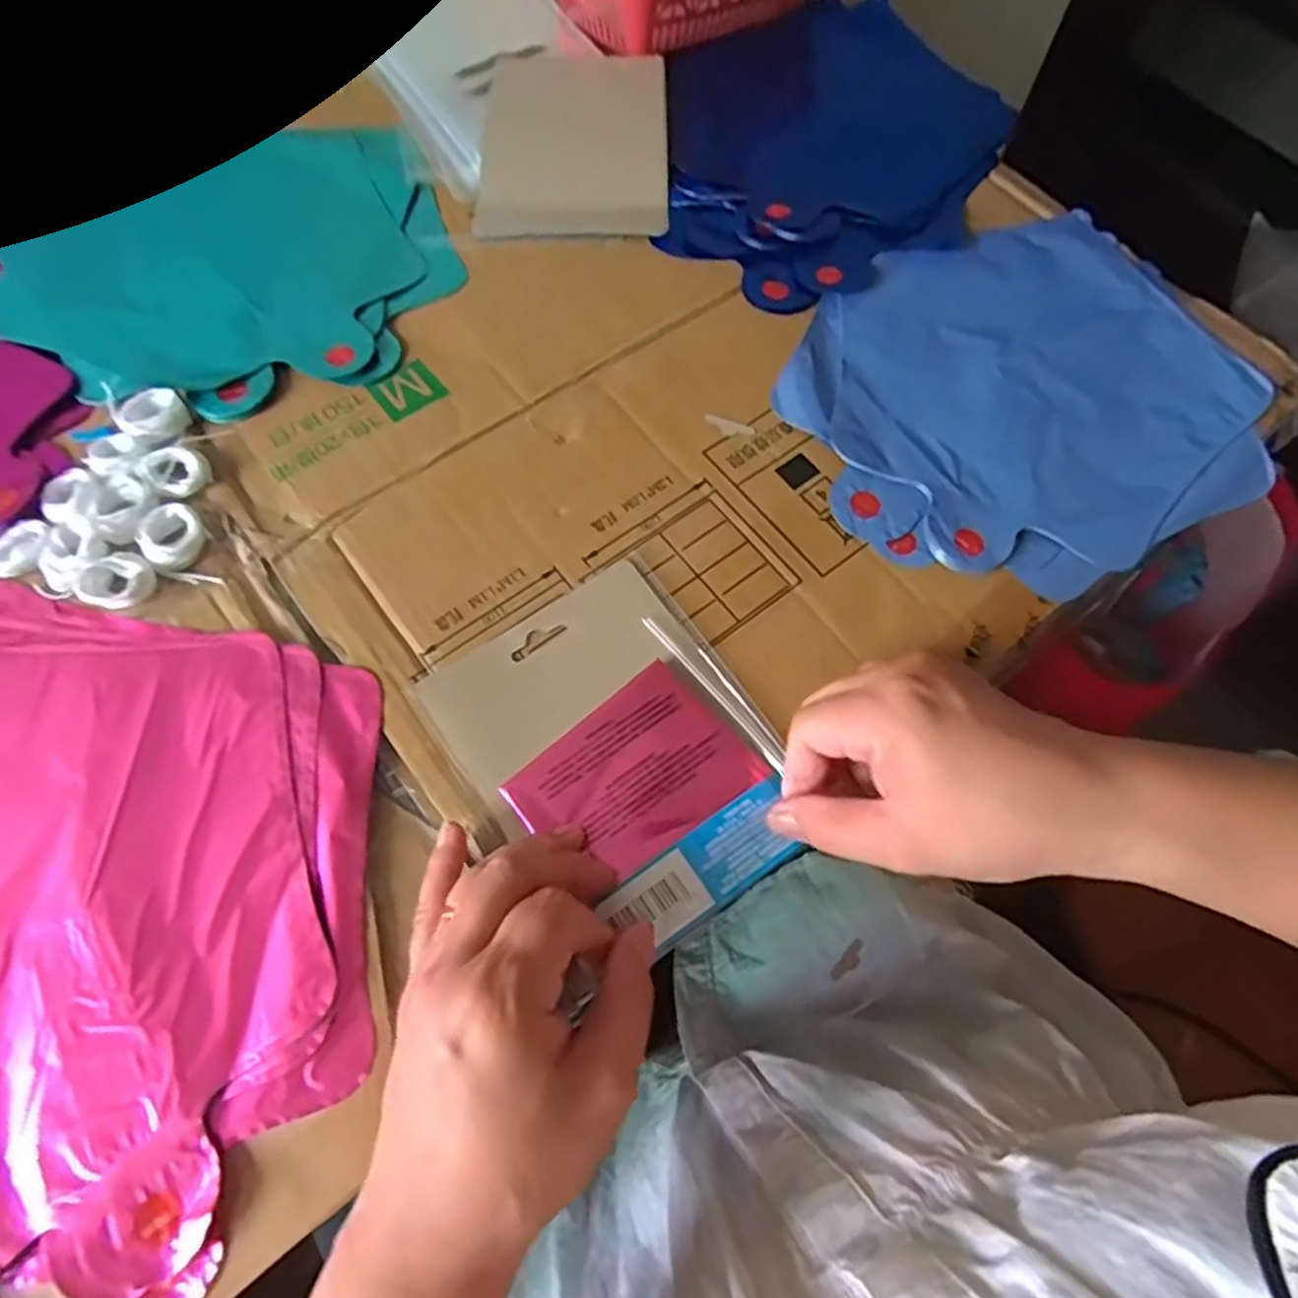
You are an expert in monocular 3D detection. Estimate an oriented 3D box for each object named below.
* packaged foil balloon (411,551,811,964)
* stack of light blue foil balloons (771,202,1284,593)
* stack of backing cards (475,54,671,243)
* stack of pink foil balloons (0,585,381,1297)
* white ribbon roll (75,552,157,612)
[{"bbox_3d":[-0.011,0.041,0.322,0.116,0.009,0.151,-33,69,-15],"label":"packaged foil balloon"},{"bbox_3d":[0.199,-0.140,0.405,0.250,0.006,0.210,-23,67,-11],"label":"stack of light blue foil balloons"},{"bbox_3d":[-0.046,-0.332,0.490,0.116,0.008,0.192,0,65,-1],"label":"stack of backing cards"},{"bbox_3d":[-0.234,0.094,0.292,0.267,0.006,0.231,11,65,4],"label":"stack of pink foil balloons"},{"bbox_3d":[-0.237,-0.030,0.339,0.027,0.009,0.028,0,65,-1],"label":"white ribbon roll"}]

